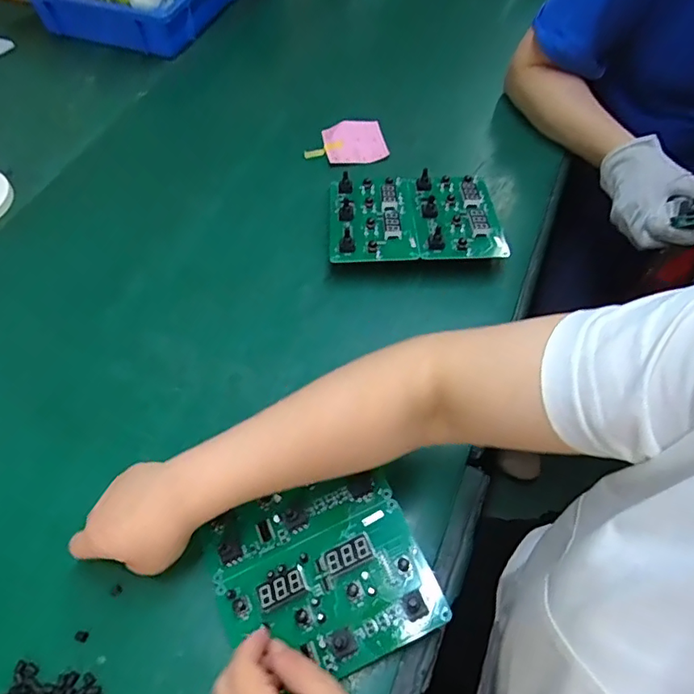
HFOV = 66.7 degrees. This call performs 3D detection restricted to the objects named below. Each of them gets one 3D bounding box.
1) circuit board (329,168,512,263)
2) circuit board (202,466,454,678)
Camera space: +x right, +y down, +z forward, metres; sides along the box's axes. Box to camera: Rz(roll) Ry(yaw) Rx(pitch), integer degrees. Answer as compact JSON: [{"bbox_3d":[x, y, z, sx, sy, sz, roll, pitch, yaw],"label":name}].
[{"bbox_3d":[0.080,-0.158,0.639,0.198,0.034,0.151,-1,57,-1],"label":"circuit board"},{"bbox_3d":[-0.022,0.182,0.426,0.162,0.031,0.143,-19,59,-12],"label":"circuit board"}]

